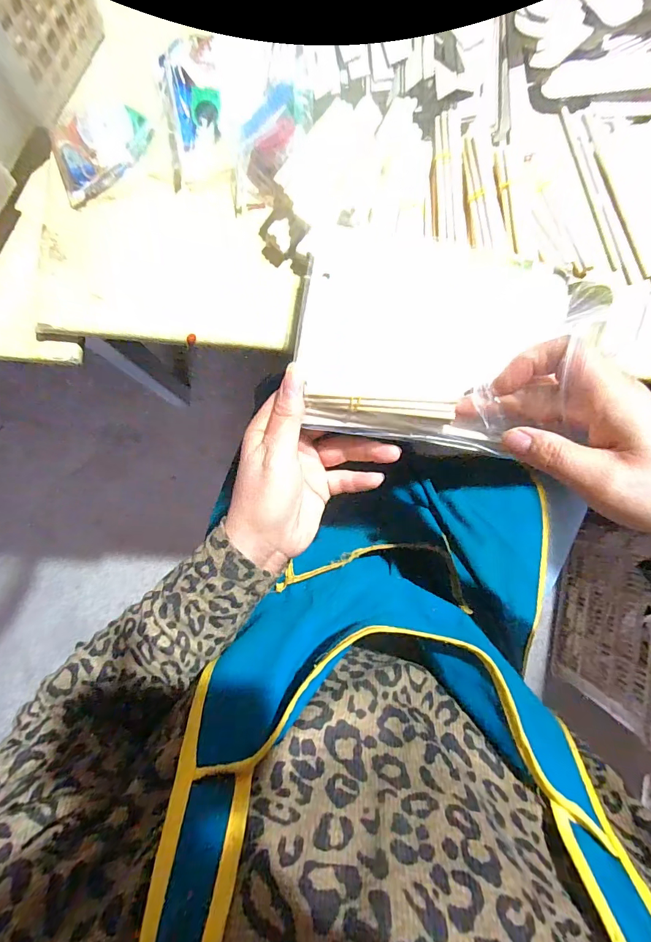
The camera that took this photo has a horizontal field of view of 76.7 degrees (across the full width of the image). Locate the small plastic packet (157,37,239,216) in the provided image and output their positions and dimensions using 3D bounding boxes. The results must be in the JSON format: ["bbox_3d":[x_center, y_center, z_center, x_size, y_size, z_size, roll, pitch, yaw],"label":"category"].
[{"bbox_3d":[-0.101,-0.278,0.332,0.051,0.024,0.123,-5,86,-2],"label":"small plastic packet"}]

